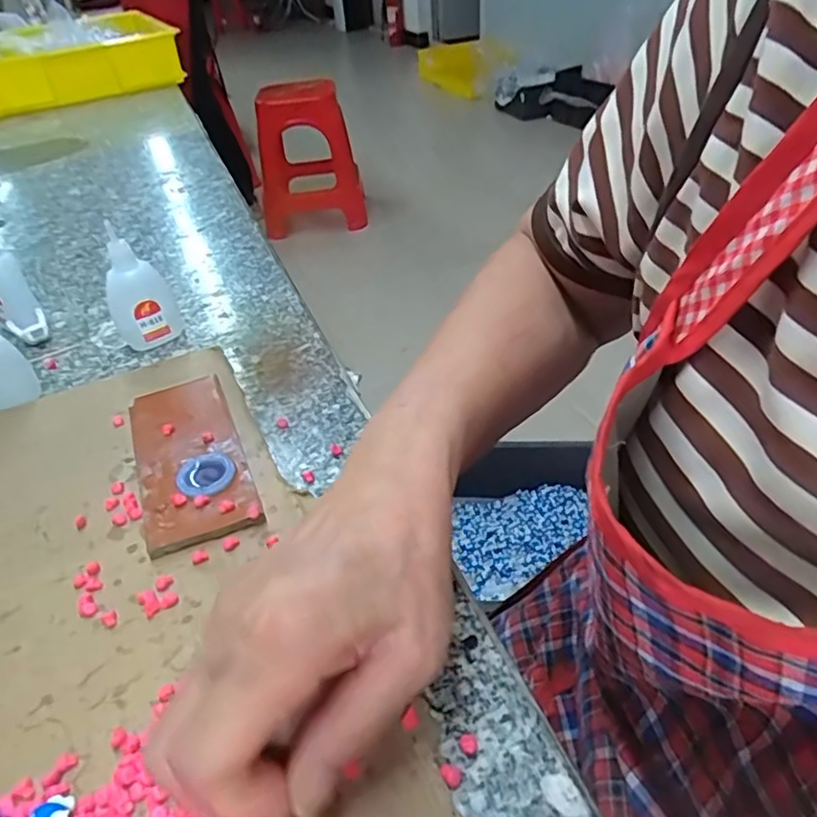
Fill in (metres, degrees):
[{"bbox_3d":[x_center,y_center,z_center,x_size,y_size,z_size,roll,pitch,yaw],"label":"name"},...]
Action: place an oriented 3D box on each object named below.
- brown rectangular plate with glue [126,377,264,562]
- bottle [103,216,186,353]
[{"bbox_3d":[-0.128,0.025,0.356,0.056,0.012,0.137,-19,41,-15],"label":"brown rectangular plate with glue"},{"bbox_3d":[-0.196,-0.087,0.444,0.045,0.086,0.028,-21,41,-17],"label":"bottle"}]

